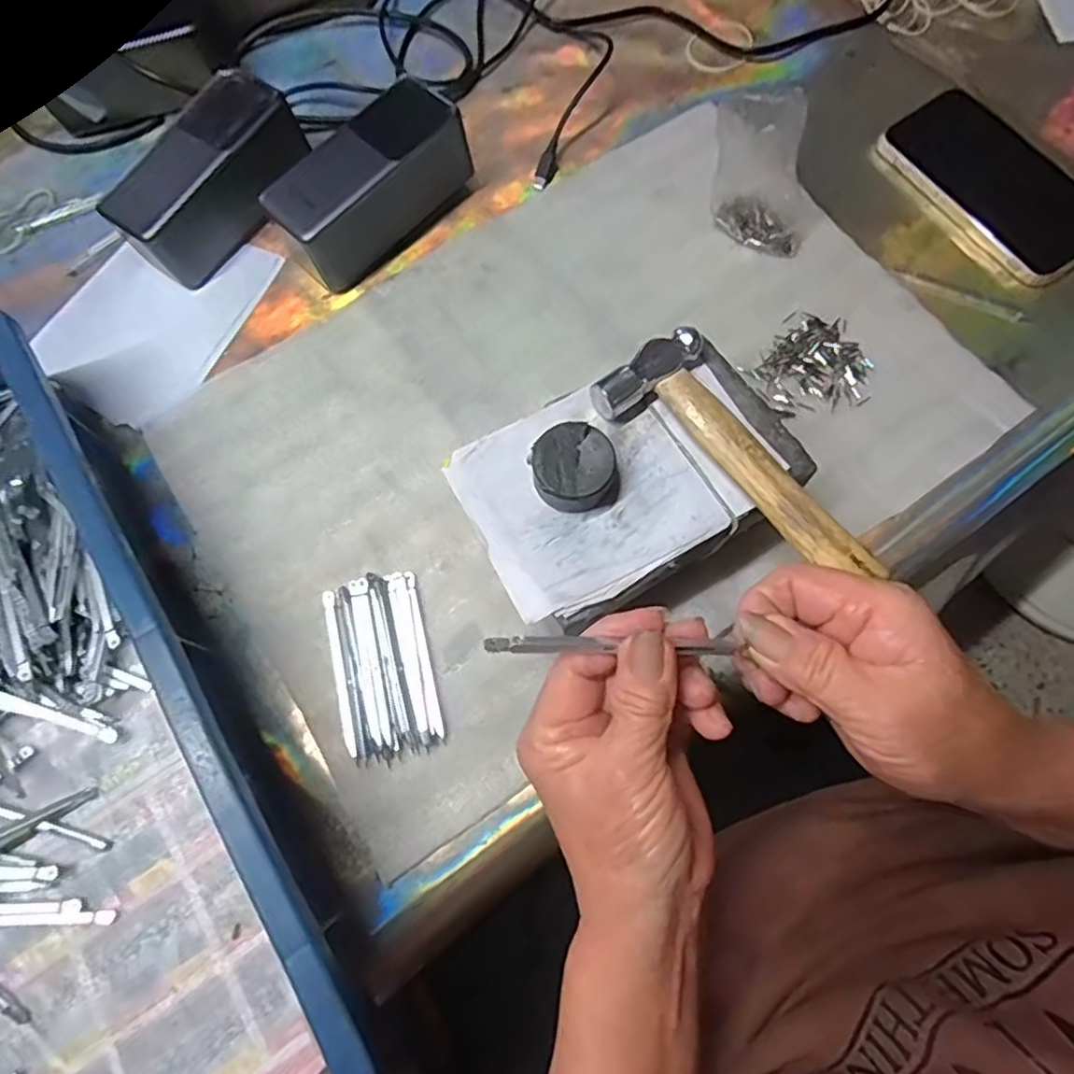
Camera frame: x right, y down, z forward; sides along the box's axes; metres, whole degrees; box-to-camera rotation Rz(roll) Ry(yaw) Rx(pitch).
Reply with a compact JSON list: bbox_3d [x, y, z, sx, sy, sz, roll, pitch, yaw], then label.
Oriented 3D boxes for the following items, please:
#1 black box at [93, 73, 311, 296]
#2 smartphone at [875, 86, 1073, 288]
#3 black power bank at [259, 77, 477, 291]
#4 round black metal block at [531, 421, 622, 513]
[{"bbox_3d":[-0.209,-0.228,0.421,0.058,0.060,0.130,36,77,11],"label":"black box"},{"bbox_3d":[0.302,-0.232,0.429,0.073,0.019,0.149,-33,76,-8],"label":"smartphone"},{"bbox_3d":[-0.105,-0.225,0.420,0.128,0.054,0.054,-44,77,-11],"label":"black power bank"},{"bbox_3d":[0.018,-0.033,0.307,0.040,0.020,0.038,-1,73,2],"label":"round black metal block"}]

